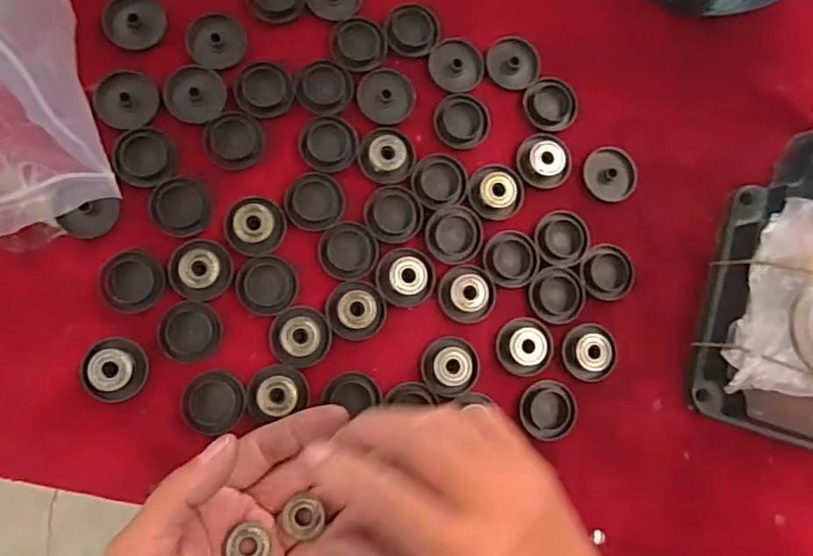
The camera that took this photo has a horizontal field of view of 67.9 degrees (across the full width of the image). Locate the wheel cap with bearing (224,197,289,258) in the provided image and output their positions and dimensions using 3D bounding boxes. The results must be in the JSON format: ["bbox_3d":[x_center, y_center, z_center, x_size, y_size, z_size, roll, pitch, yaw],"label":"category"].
[{"bbox_3d":[-0.083,-0.029,0.332,0.032,0.007,0.032,1,84,-8],"label":"wheel cap with bearing"}]

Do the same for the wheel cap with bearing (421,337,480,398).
[{"bbox_3d":[0.025,0.050,0.339,0.033,0.009,0.033,1,84,-8],"label":"wheel cap with bearing"}]

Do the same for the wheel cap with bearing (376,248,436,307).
[{"bbox_3d":[0.000,-0.001,0.341,0.033,0.007,0.032,1,84,-8],"label":"wheel cap with bearing"}]

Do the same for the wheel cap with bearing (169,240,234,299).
[{"bbox_3d":[-0.112,-0.005,0.327,0.033,0.005,0.032,1,84,-8],"label":"wheel cap with bearing"}]

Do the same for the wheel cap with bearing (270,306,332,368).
[{"bbox_3d":[-0.058,0.032,0.331,0.033,0.005,0.032,1,84,-8],"label":"wheel cap with bearing"}]

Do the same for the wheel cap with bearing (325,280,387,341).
[{"bbox_3d":[-0.028,0.018,0.336,0.033,0.005,0.032,1,84,-8],"label":"wheel cap with bearing"}]

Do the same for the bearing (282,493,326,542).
[{"bbox_3d":[-0.050,0.118,0.298,0.020,0.007,0.020,2,84,-7],"label":"bearing"}]

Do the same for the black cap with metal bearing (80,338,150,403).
[{"bbox_3d":[-0.153,0.048,0.316,0.030,0.009,0.033,1,84,-8],"label":"black cap with metal bearing"}]

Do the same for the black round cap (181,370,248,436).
[{"bbox_3d":[-0.102,0.066,0.321,0.032,0.009,0.032,1,84,-8],"label":"black round cap"}]

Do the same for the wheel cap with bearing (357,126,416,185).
[{"bbox_3d":[-0.011,-0.072,0.349,0.032,0.006,0.032,1,84,-8],"label":"wheel cap with bearing"}]

